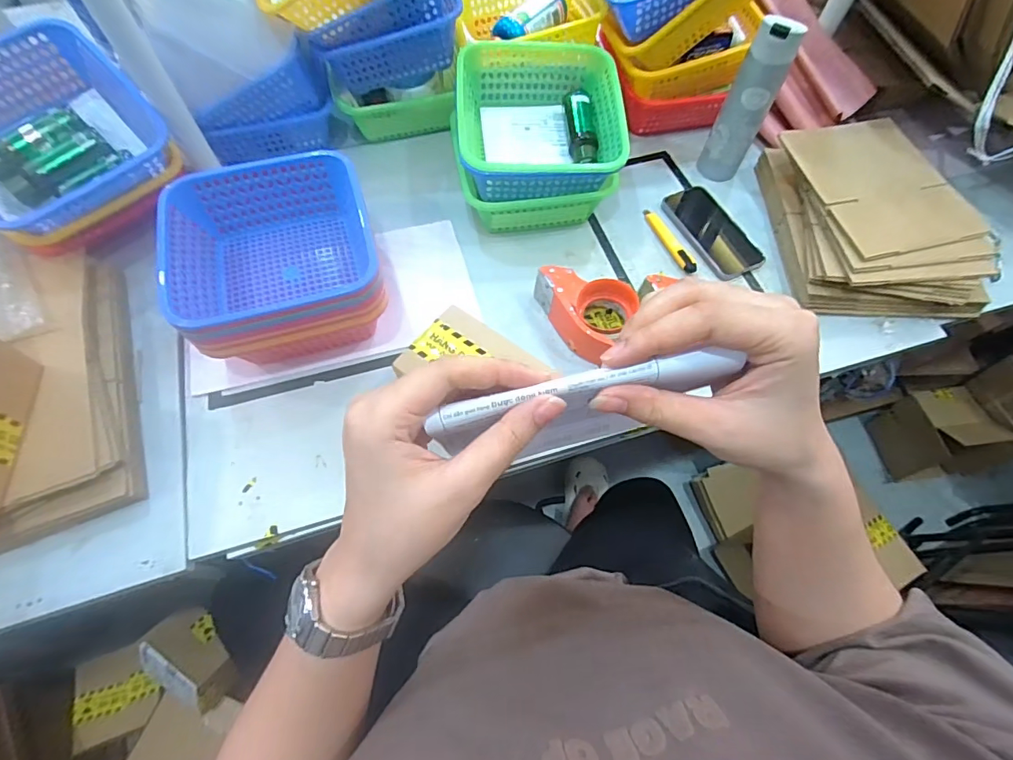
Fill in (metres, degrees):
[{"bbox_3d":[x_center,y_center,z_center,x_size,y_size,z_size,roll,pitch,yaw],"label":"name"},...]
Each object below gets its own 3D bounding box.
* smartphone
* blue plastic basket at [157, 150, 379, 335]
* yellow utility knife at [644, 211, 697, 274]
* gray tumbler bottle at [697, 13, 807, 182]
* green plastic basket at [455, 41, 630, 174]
[{"bbox_3d":[0.313,-0.230,0.739,0.085,0.010,0.172,-22,67,-12],"label":"smartphone"},{"bbox_3d":[-0.273,-0.154,0.576,0.222,0.083,0.230,-15,65,-8],"label":"blue plastic basket"},{"bbox_3d":[0.243,-0.212,0.723,0.019,0.014,0.135,-19,66,-10],"label":"yellow utility knife"},{"bbox_3d":[0.360,-0.410,0.709,0.064,0.231,0.056,35,68,15],"label":"gray tumbler bottle"},{"bbox_3d":[0.045,-0.366,0.681,0.216,0.091,0.214,-3,64,-3],"label":"green plastic basket"}]

